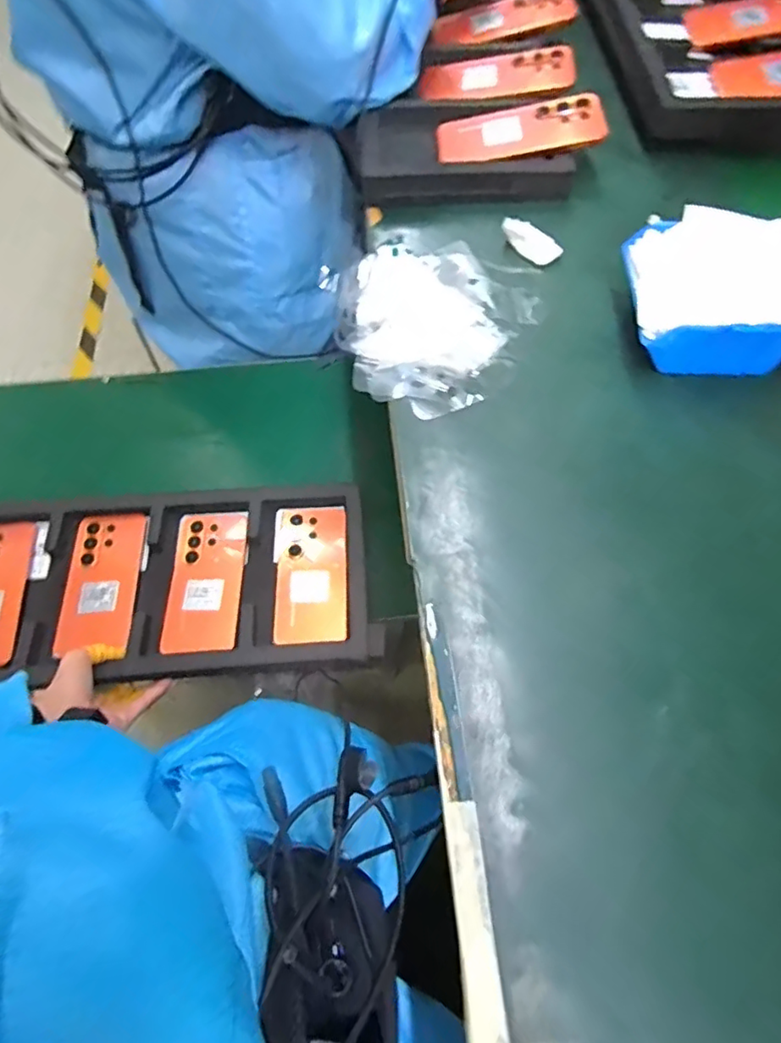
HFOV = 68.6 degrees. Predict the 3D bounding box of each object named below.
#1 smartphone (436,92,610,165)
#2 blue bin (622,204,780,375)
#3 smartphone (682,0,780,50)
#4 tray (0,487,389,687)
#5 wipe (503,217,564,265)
[{"bbox_3d":[0.138,-0.416,0.612,0.174,0.014,0.083,-4,64,10],"label":"smartphone"},{"bbox_3d":[0.278,-0.195,0.501,0.141,0.083,0.120,6,65,1],"label":"blue bin"},{"bbox_3d":[0.440,-0.593,0.670,0.173,0.009,0.084,-5,71,9],"label":"smartphone"},{"bbox_3d":[-0.262,0.063,0.629,0.470,0.034,0.215,-1,65,-3],"label":"tray"},{"bbox_3d":[0.138,-0.277,0.568,0.062,0.023,0.019,33,68,-1],"label":"wipe"}]

